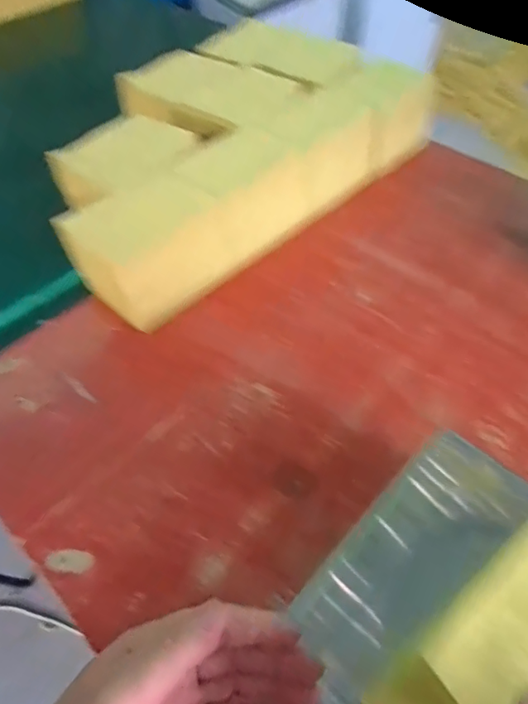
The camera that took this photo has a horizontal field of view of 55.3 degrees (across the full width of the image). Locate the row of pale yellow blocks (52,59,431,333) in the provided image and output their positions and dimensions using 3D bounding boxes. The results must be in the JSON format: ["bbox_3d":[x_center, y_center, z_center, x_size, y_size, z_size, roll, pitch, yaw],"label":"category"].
[{"bbox_3d":[0.016,-0.264,0.744,0.154,0.104,0.633,36,60,26],"label":"row of pale yellow blocks"}]

